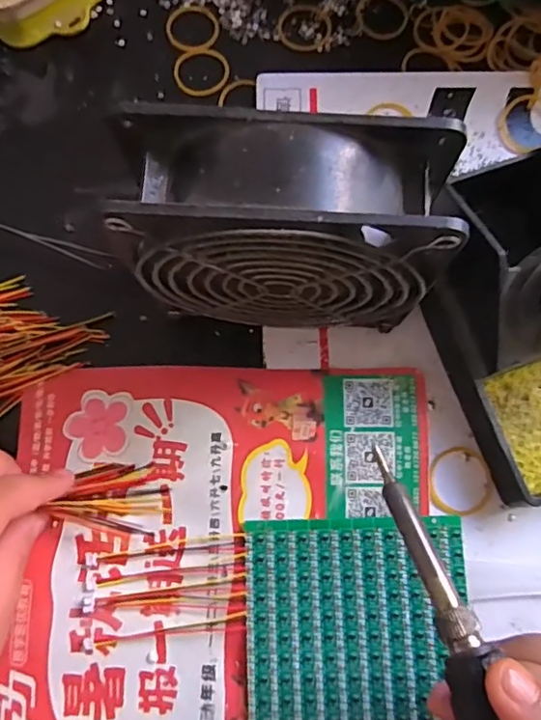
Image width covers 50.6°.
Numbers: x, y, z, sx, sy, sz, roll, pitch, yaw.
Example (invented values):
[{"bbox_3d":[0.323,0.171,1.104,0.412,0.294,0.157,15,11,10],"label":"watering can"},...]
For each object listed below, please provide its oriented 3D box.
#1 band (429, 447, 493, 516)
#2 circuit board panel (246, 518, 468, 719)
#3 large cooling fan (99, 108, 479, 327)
[{"bbox_3d":[0.092,0.059,0.276,0.032,0.005,0.031,0,79,0],"label":"band"},{"bbox_3d":[0.039,0.120,0.256,0.097,0.008,0.093,-1,79,-1],"label":"circuit board panel"},{"bbox_3d":[0.009,-0.046,0.236,0.123,0.117,0.048,2,79,0],"label":"large cooling fan"}]

